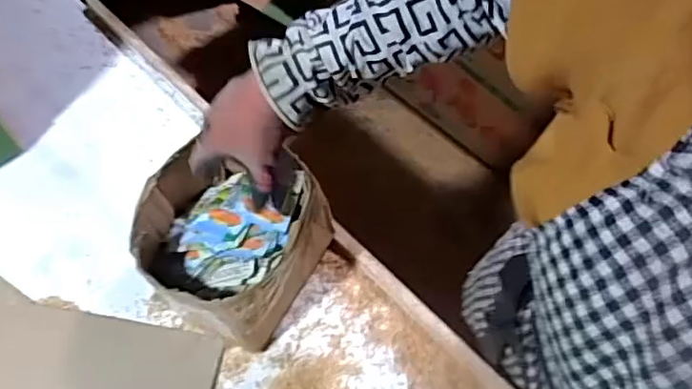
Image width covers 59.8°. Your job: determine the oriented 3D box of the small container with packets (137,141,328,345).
[{"bbox_3d":[-0.124,0.049,0.625,0.160,0.135,0.164,18,63,11],"label":"small container with packets"}]

